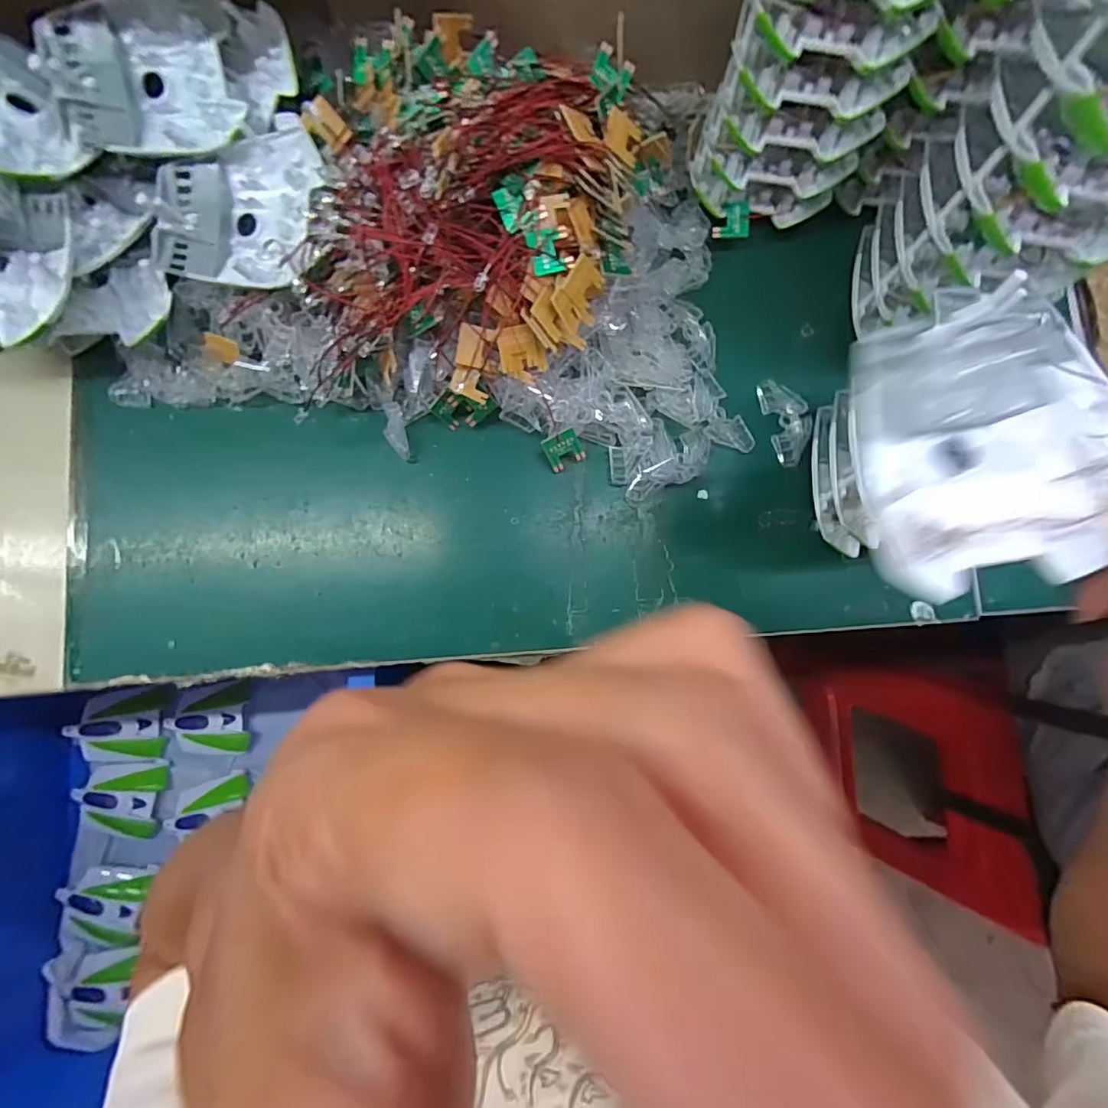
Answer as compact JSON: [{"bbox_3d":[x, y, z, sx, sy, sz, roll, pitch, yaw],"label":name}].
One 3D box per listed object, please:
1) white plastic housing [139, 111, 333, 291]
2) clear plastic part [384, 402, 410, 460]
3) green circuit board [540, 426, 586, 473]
[{"bbox_3d":[-0.191,-0.217,0.319,0.117,0.033,0.098,11,84,-4],"label":"white plastic housing"},{"bbox_3d":[-0.108,-0.084,0.351,0.015,0.007,0.037,-10,112,-4],"label":"clear plastic part"},{"bbox_3d":[0.007,-0.073,0.359,0.025,0.004,0.026,-26,125,4],"label":"green circuit board"}]

